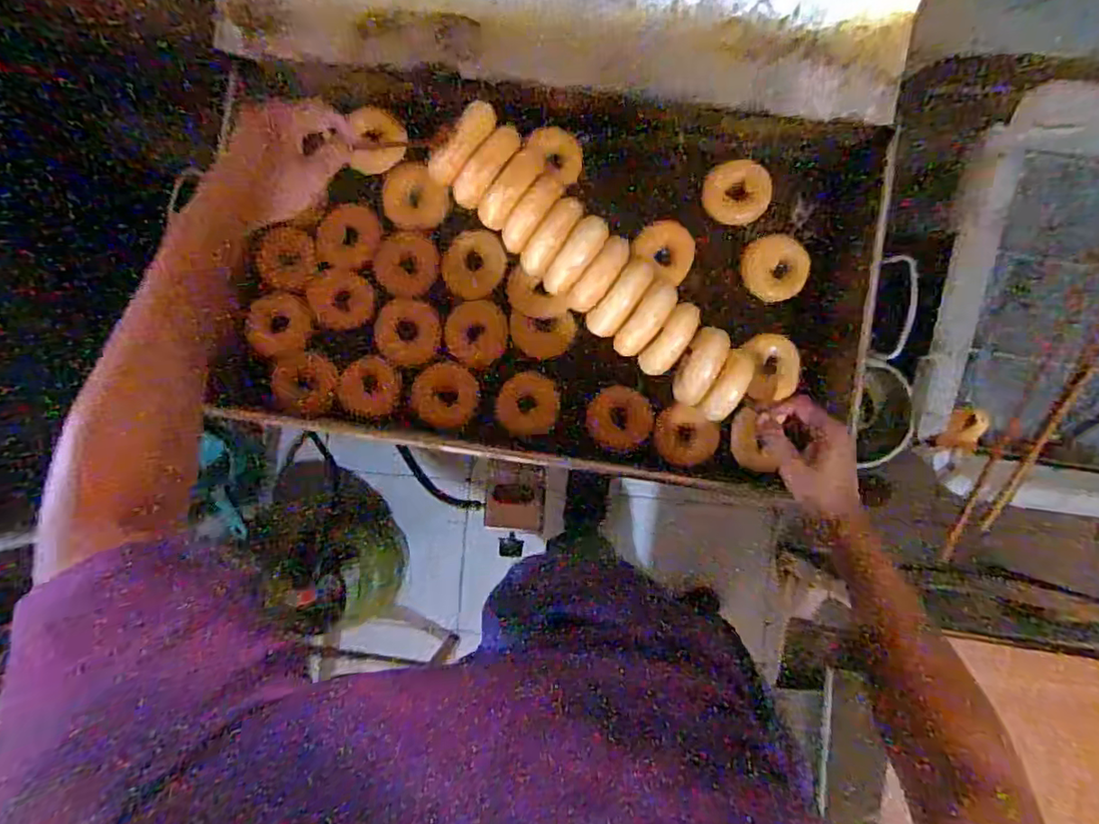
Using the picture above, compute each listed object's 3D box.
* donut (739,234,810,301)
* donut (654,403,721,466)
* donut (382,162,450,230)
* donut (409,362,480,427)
[{"bbox_3d":[0.310,-0.198,0.828,0.081,0.028,0.087,-3,90,2],"label":"donut"},{"bbox_3d":[0.190,0.033,0.838,0.082,0.032,0.082,7,90,2],"label":"donut"},{"bbox_3d":[-0.191,-0.312,0.867,0.089,0.025,0.089,0,90,2],"label":"donut"},{"bbox_3d":[-0.148,-0.025,0.860,0.090,0.028,0.088,0,90,2],"label":"donut"}]

